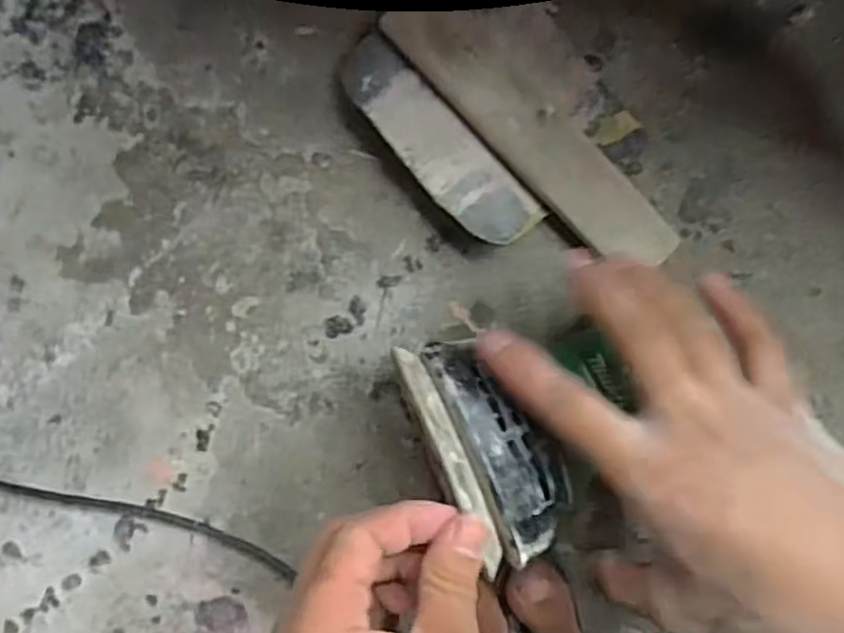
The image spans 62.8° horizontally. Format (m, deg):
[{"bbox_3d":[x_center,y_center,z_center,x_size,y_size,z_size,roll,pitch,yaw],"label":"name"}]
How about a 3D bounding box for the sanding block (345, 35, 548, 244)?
[{"bbox_3d":[0.008,-0.094,0.383,0.039,0.028,0.134,-44,90,6],"label":"sanding block"}]

